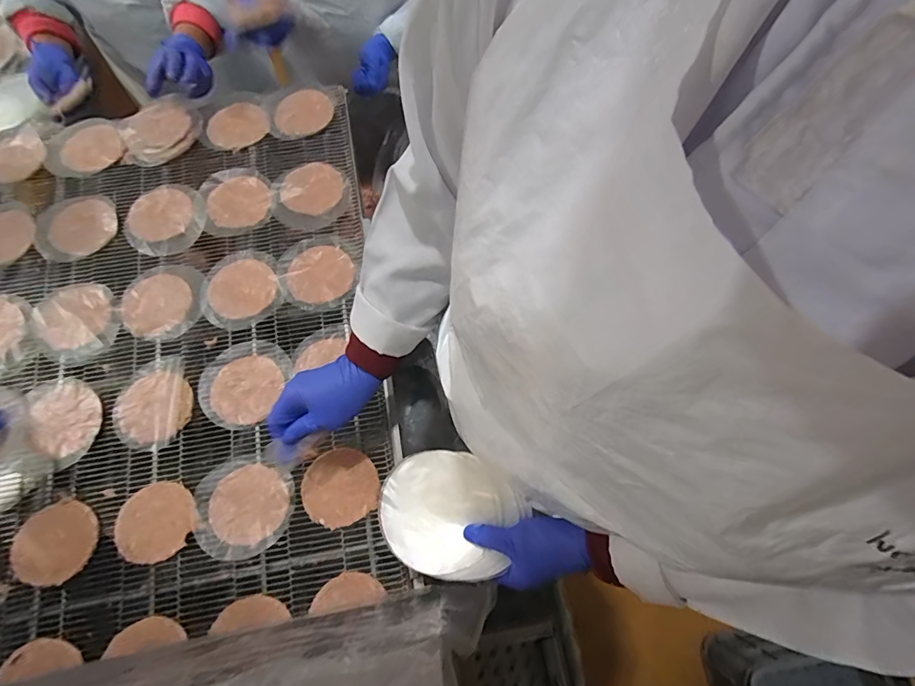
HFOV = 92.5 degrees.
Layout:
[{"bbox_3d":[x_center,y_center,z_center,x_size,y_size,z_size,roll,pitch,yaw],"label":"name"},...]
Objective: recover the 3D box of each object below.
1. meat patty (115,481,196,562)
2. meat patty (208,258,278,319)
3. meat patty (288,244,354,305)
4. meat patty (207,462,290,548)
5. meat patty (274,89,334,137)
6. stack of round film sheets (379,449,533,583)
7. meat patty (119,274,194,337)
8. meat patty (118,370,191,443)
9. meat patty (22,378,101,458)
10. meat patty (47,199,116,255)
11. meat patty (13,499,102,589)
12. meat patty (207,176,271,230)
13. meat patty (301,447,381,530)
[{"bbox_3d":[-0.367,0.217,0.531,0.089,0.008,0.087,0,72,0],"label":"meat patty"},{"bbox_3d":[-0.309,-0.080,0.628,0.093,0.008,0.088,0,72,0],"label":"meat patty"},{"bbox_3d":[-0.199,-0.100,0.634,0.092,0.009,0.086,0,72,0],"label":"meat patty"},{"bbox_3d":[-0.257,0.197,0.538,0.089,0.009,0.090,0,72,0],"label":"meat patty"},{"bbox_3d":[-0.252,-0.379,0.718,0.092,0.014,0.079,-22,73,-7],"label":"meat patty"},{"bbox_3d":[-0.010,0.181,0.466,0.143,0.022,0.123,12,72,3],"label":"stack of round film sheets"},{"bbox_3d":[-0.426,-0.055,0.619,0.089,0.006,0.093,0,72,0],"label":"meat patty"},{"bbox_3d":[-0.398,0.084,0.576,0.091,0.006,0.090,0,72,0],"label":"meat patty"},{"bbox_3d":[-0.516,0.094,0.567,0.103,0.010,0.092,26,73,8],"label":"meat patty"},{"bbox_3d":[-0.567,-0.177,0.660,0.088,0.010,0.092,0,72,0],"label":"meat patty"},{"bbox_3d":[-0.481,0.238,0.522,0.083,0.005,0.093,29,74,9],"label":"meat patty"},{"bbox_3d":[-0.334,-0.215,0.669,0.088,0.007,0.092,0,72,0],"label":"meat patty"},{"bbox_3d":[-0.147,0.180,0.549,0.091,0.007,0.089,-31,75,-10],"label":"meat patty"}]

